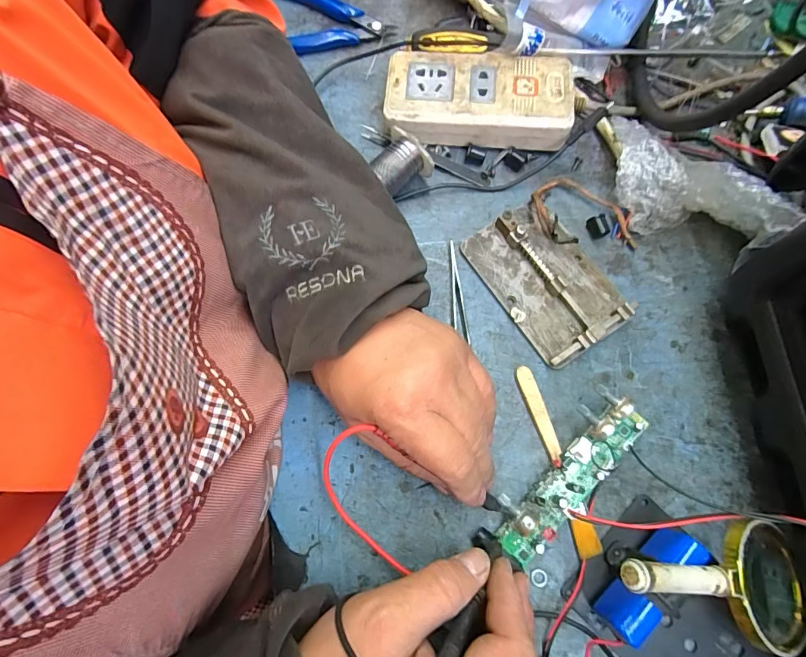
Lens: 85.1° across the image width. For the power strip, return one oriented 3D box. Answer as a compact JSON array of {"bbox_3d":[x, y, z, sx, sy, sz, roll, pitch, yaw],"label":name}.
[{"bbox_3d":[0.060,-0.182,0.359,0.147,0.036,0.071,3,73,1],"label":"power strip"}]

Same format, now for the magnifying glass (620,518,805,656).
[{"bbox_3d":[0.175,0.138,0.239,0.147,0.017,0.065,17,71,-25],"label":"magnifying glass"}]

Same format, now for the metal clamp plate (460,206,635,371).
[{"bbox_3d":[0.107,-0.037,0.328,0.076,0.020,0.119,-34,76,-10],"label":"metal clamp plate"}]

